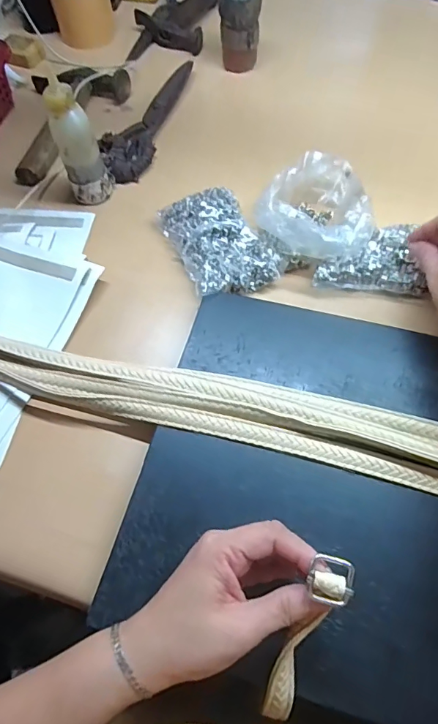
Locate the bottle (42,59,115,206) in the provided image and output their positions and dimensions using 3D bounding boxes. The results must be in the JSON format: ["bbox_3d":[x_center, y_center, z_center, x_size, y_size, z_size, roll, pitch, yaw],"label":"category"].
[{"bbox_3d":[-0.151,-0.233,0.478,0.035,0.131,0.035,10,64,8],"label":"bottle"}]

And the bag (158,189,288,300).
[{"bbox_3d":[0.001,-0.132,0.475,0.095,0.025,0.128,-24,64,-8],"label":"bag"}]

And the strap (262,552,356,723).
[{"bbox_3d":[0.053,0.178,0.284,0.023,0.017,0.122,23,106,16],"label":"strap"}]

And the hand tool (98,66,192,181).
[{"bbox_3d":[-0.100,-0.321,0.590,0.071,0.019,0.216,13,65,10],"label":"hand tool"}]

